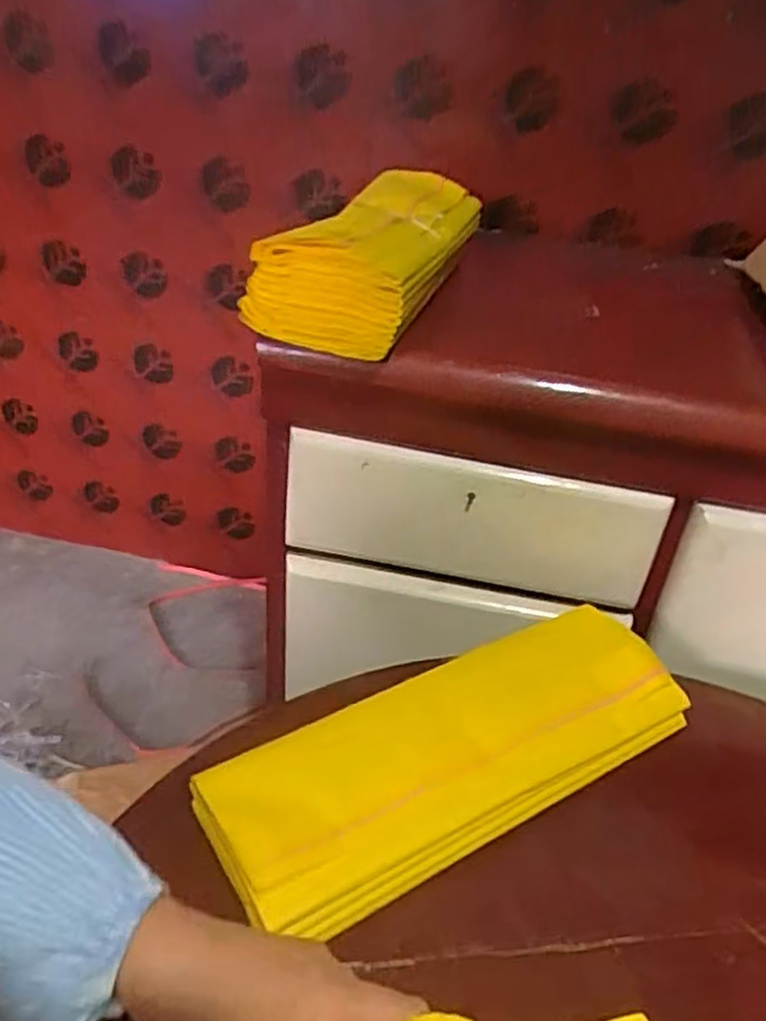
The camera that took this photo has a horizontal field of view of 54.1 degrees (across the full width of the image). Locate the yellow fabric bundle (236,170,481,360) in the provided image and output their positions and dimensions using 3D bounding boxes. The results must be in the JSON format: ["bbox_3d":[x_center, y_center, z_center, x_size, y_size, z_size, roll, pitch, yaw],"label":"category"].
[{"bbox_3d":[0.002,-0.243,0.689,0.123,0.079,0.339,14,35,12],"label":"yellow fabric bundle"}]

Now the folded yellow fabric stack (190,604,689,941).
[{"bbox_3d":[0.056,0.161,0.525,0.356,0.040,0.126,-17,40,-29],"label":"folded yellow fabric stack"}]

